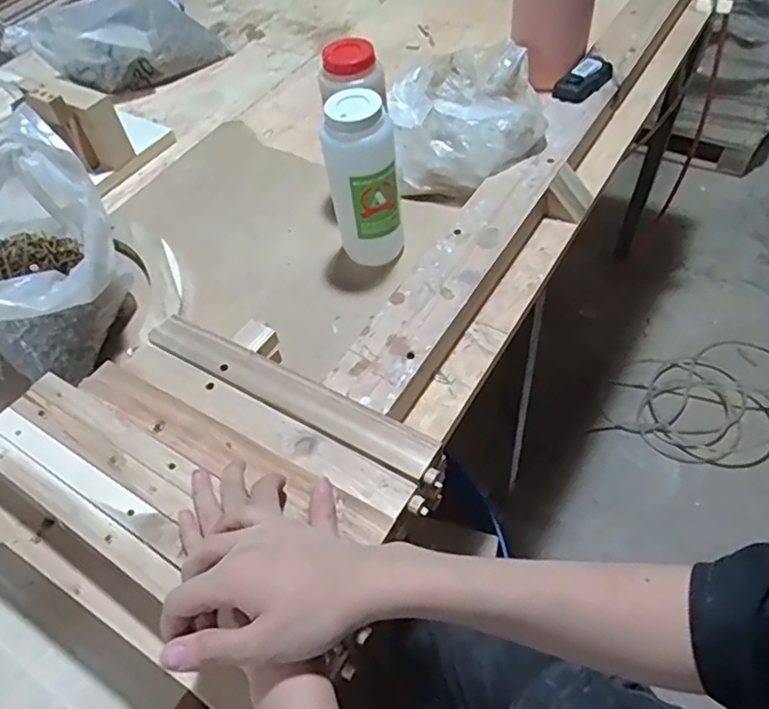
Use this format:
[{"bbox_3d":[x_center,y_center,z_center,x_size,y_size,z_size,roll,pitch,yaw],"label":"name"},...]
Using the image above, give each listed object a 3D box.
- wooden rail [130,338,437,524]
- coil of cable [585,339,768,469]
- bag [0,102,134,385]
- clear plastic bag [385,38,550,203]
[{"bbox_3d":[-0.113,0.058,0.537,0.328,0.018,0.037,25,59,23],"label":"wooden rail"},{"bbox_3d":[0.824,0.100,1.558,0.380,0.040,0.456,29,60,25],"label":"coil of cable"},{"bbox_3d":[-0.399,-0.105,0.685,0.190,0.229,0.227,-27,54,-14],"label":"bag"},{"bbox_3d":[0.119,-0.361,0.899,0.239,0.085,0.250,-18,53,-8],"label":"clear plastic bag"}]

